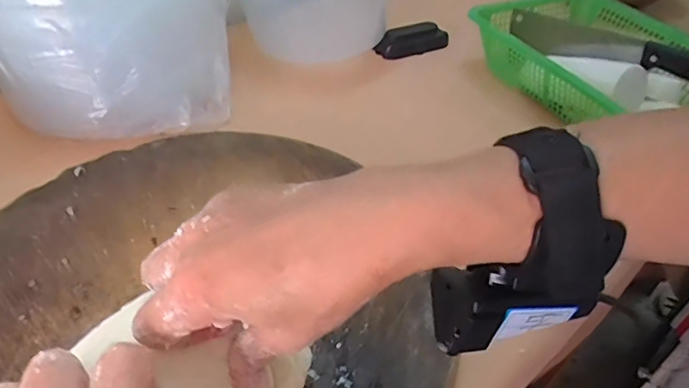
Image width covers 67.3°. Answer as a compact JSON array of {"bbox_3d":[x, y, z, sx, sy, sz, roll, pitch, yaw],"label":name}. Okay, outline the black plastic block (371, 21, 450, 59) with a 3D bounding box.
[{"bbox_3d":[0.096,-0.217,0.729,0.100,0.032,0.044,-16,45,-20],"label":"black plastic block"}]

